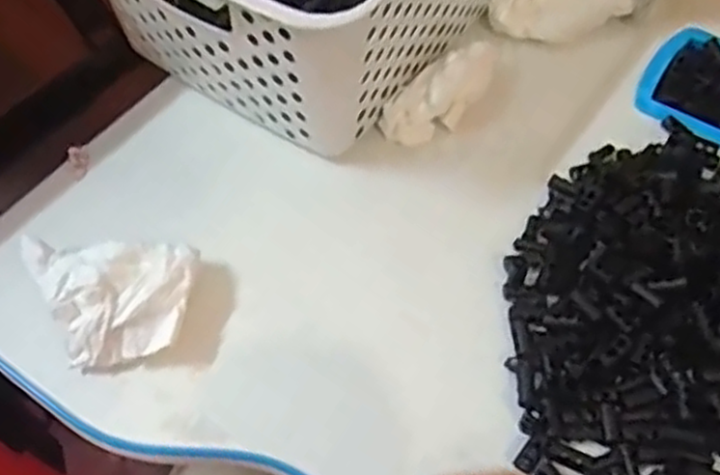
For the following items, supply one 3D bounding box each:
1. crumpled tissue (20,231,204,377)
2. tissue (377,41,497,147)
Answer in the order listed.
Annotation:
[{"bbox_3d":[-0.128,0.029,0.363,0.087,0.028,0.063,2,56,1],"label":"crumpled tissue"},{"bbox_3d":[0.050,-0.085,0.437,0.082,0.029,0.030,-32,62,-20],"label":"tissue"}]

